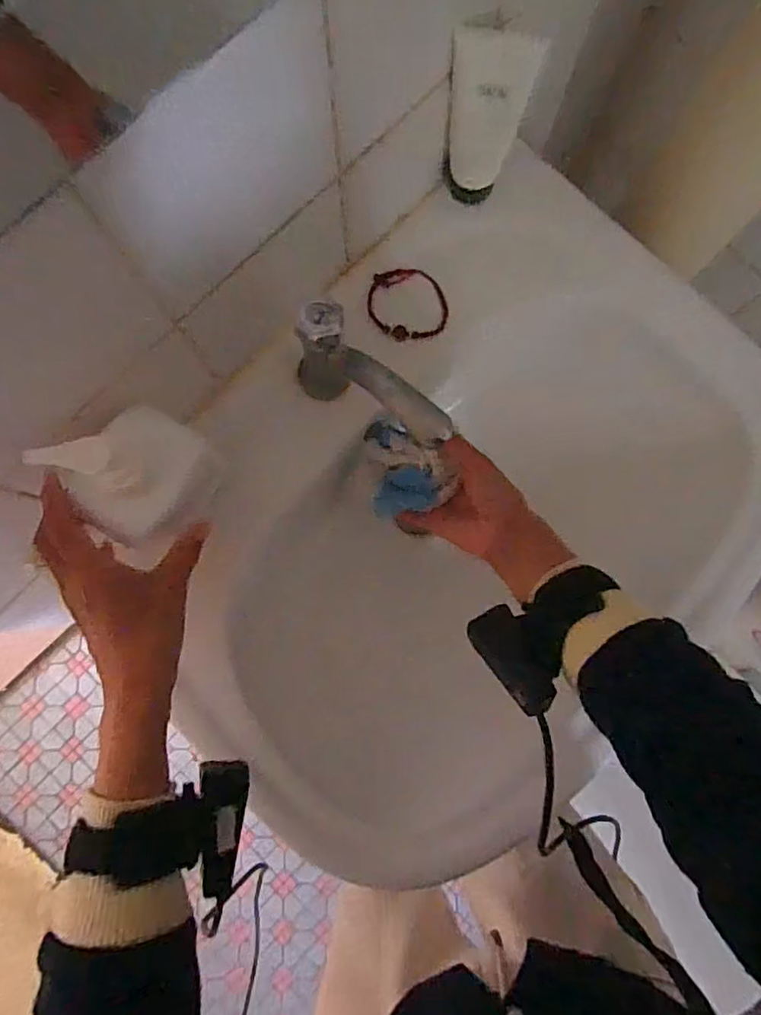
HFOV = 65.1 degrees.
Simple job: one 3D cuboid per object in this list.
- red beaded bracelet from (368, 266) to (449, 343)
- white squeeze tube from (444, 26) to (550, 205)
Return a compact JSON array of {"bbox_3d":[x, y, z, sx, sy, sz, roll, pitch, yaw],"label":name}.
[{"bbox_3d":[0.023,-0.175,0.512,0.067,0.009,0.060,-3,83,-3],"label":"red beaded bracelet"},{"bbox_3d":[0.075,-0.287,0.453,0.060,0.137,0.030,7,83,-2],"label":"white squeeze tube"}]

